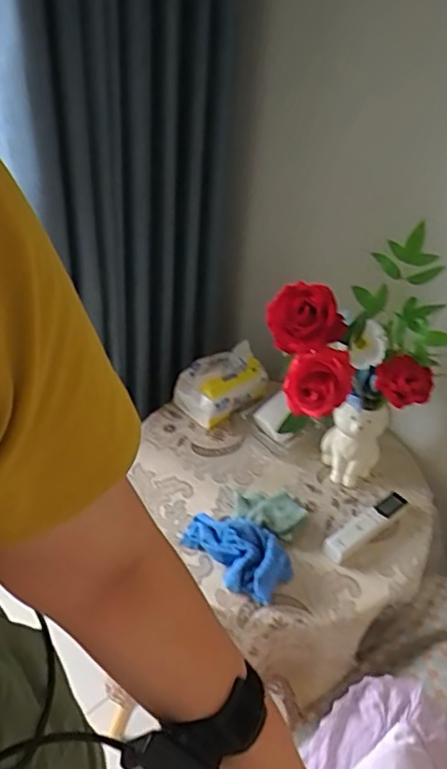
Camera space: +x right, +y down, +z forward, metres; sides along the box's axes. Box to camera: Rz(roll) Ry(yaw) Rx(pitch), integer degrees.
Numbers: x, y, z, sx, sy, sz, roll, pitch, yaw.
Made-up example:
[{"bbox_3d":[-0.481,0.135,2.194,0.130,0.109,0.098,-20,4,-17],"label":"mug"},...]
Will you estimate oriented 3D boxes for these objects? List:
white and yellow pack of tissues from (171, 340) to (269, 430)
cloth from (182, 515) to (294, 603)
[{"bbox_3d":[-0.003,0.002,0.966,0.098,0.091,0.147,31,46,27],"label":"white and yellow pack of tissues"},{"bbox_3d":[0.019,0.214,0.751,0.149,0.046,0.083,34,47,30],"label":"cloth"}]

